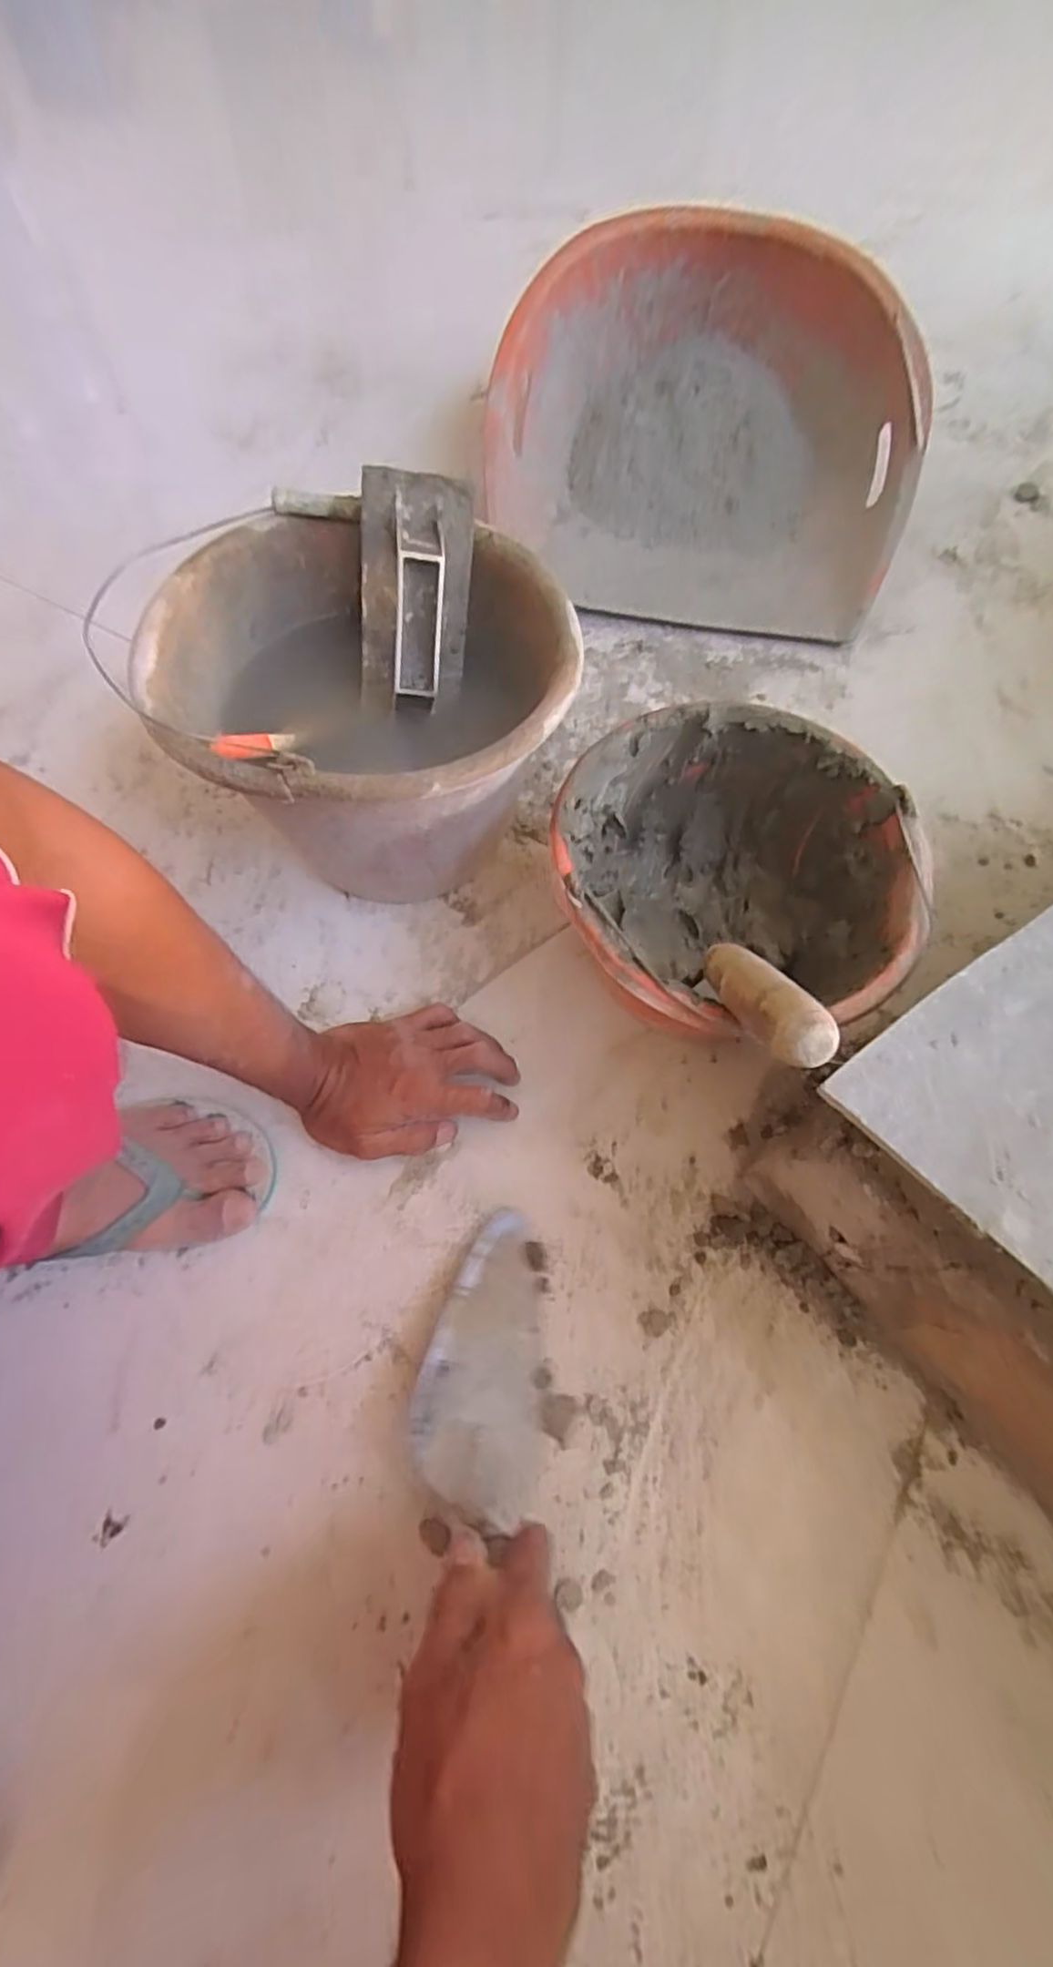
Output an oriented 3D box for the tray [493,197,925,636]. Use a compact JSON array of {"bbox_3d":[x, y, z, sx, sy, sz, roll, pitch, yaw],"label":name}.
[{"bbox_3d":[0.187,-0.577,0.746,0.442,0.098,0.410,7,89,5],"label":"tray"}]

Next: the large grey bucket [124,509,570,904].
[{"bbox_3d":[-0.110,-0.186,0.546,0.284,0.209,0.241,6,67,3],"label":"large grey bucket"}]

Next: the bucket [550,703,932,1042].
[{"bbox_3d":[0.135,-0.049,0.508,0.230,0.167,0.262,-1,67,0],"label":"bucket"}]

